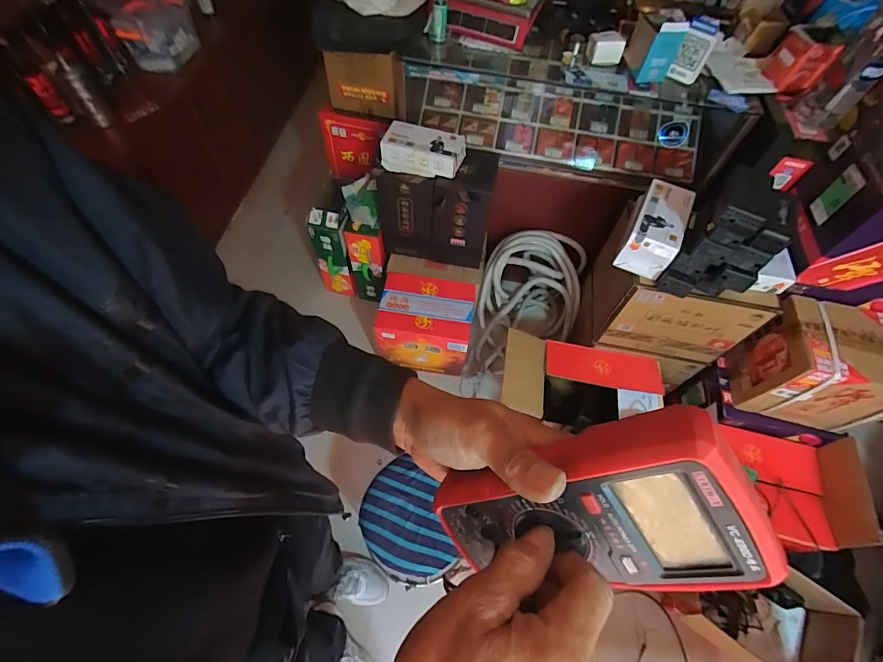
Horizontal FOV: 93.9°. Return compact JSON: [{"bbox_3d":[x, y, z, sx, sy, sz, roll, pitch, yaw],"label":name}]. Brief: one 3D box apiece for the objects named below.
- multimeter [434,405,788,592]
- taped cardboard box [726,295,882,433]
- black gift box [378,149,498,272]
[{"bbox_3d":[0.083,0.104,0.253,0.095,0.181,0.042,59,35,-9],"label":"multimeter"},{"bbox_3d":[1.060,0.100,1.156,0.342,0.273,0.234,15,61,6],"label":"taped cardboard box"},{"bbox_3d":[-0.018,-0.428,1.448,0.364,0.374,0.212,9,60,2],"label":"black gift box"}]

